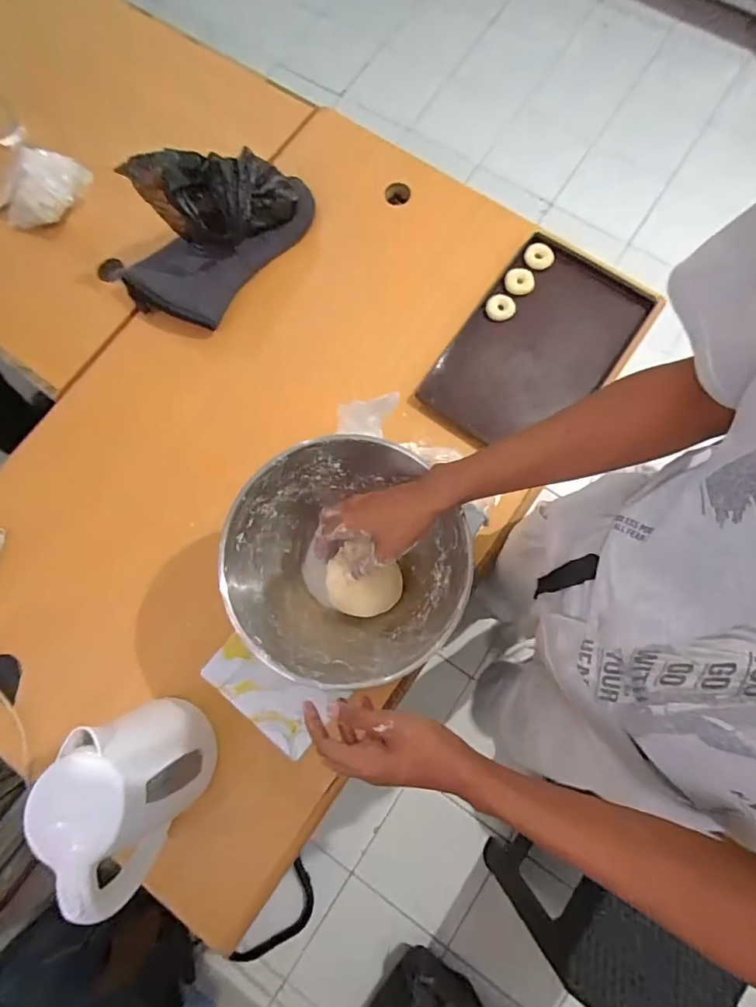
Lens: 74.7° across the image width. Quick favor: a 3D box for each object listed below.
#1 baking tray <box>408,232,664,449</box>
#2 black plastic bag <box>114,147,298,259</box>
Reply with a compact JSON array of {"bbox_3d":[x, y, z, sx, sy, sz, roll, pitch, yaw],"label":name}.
[{"bbox_3d":[0.259,-0.249,0.830,0.248,0.057,0.378,38,81,9],"label":"baking tray"},{"bbox_3d":[-0.232,-0.472,0.743,0.213,0.143,0.096,-41,80,-7],"label":"black plastic bag"}]

